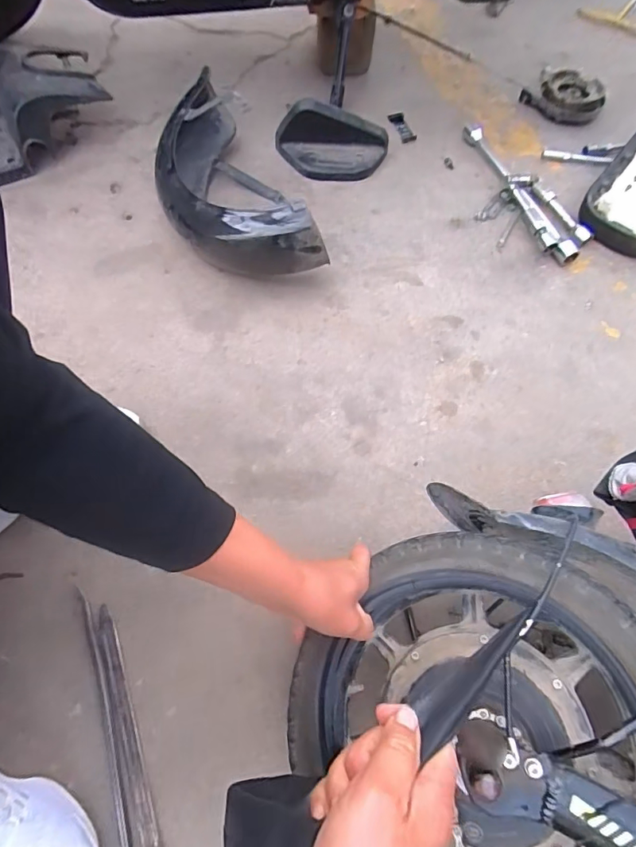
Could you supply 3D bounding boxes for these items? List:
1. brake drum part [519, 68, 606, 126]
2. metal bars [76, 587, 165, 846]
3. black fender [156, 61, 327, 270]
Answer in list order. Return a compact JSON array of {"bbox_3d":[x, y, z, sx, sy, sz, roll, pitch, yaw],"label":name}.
[{"bbox_3d":[0.487,-0.644,0.889,0.103,0.046,0.144,-38,72,-15],"label":"brake drum part"},{"bbox_3d":[-0.208,0.338,0.480,0.038,0.009,0.303,-19,68,-8],"label":"metal bars"},{"bbox_3d":[-0.151,-0.371,0.705,0.185,0.122,0.400,-22,68,-9],"label":"black fender"}]

